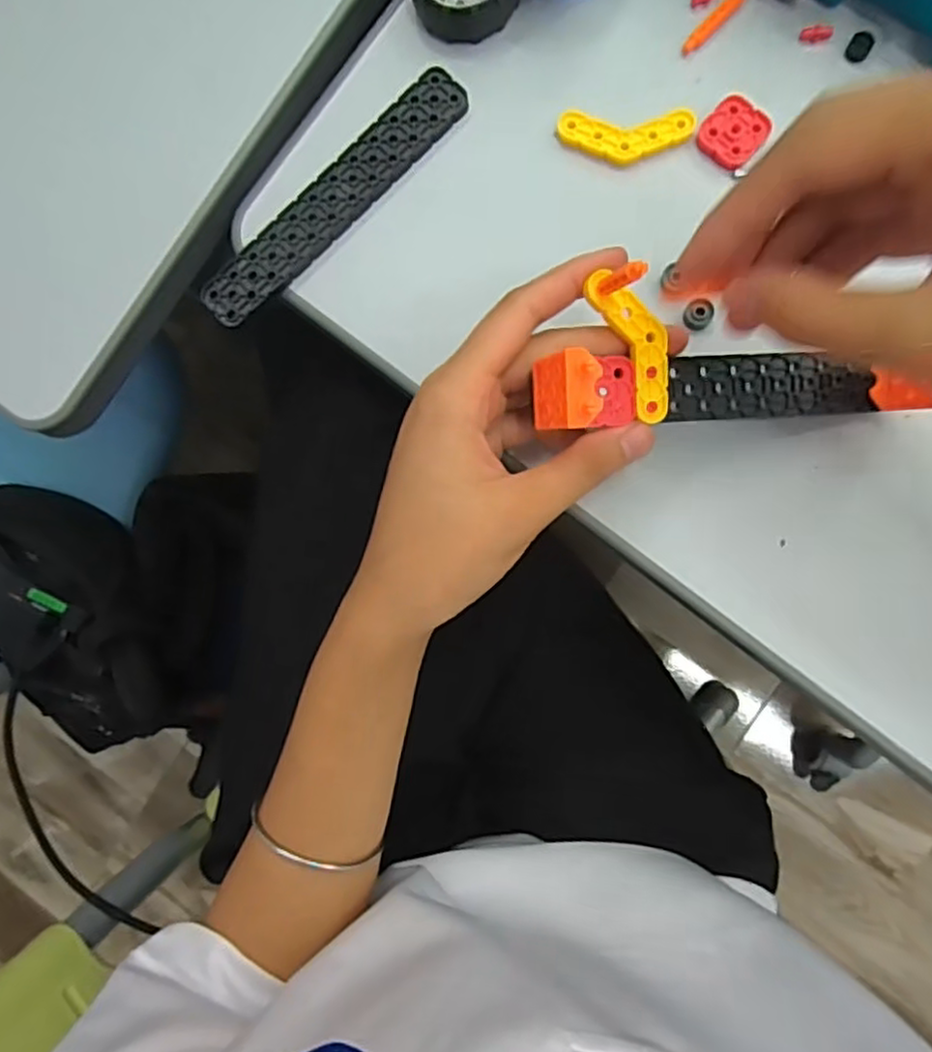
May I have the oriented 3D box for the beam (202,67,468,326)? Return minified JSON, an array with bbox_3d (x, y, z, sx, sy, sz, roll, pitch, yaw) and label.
[{"bbox_3d":[-0.060,-0.149,0.313,0.148,0.006,0.028,-43,84,2],"label":"beam"}]

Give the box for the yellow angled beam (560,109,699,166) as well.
[{"bbox_3d":[0.070,-0.170,0.300,0.057,0.004,0.022,3,88,6],"label":"yellow angled beam"}]

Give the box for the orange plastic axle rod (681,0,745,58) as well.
[{"bbox_3d":[0.110,-0.221,0.297,0.007,0.004,0.039,45,92,6],"label":"orange plastic axle rod"}]

